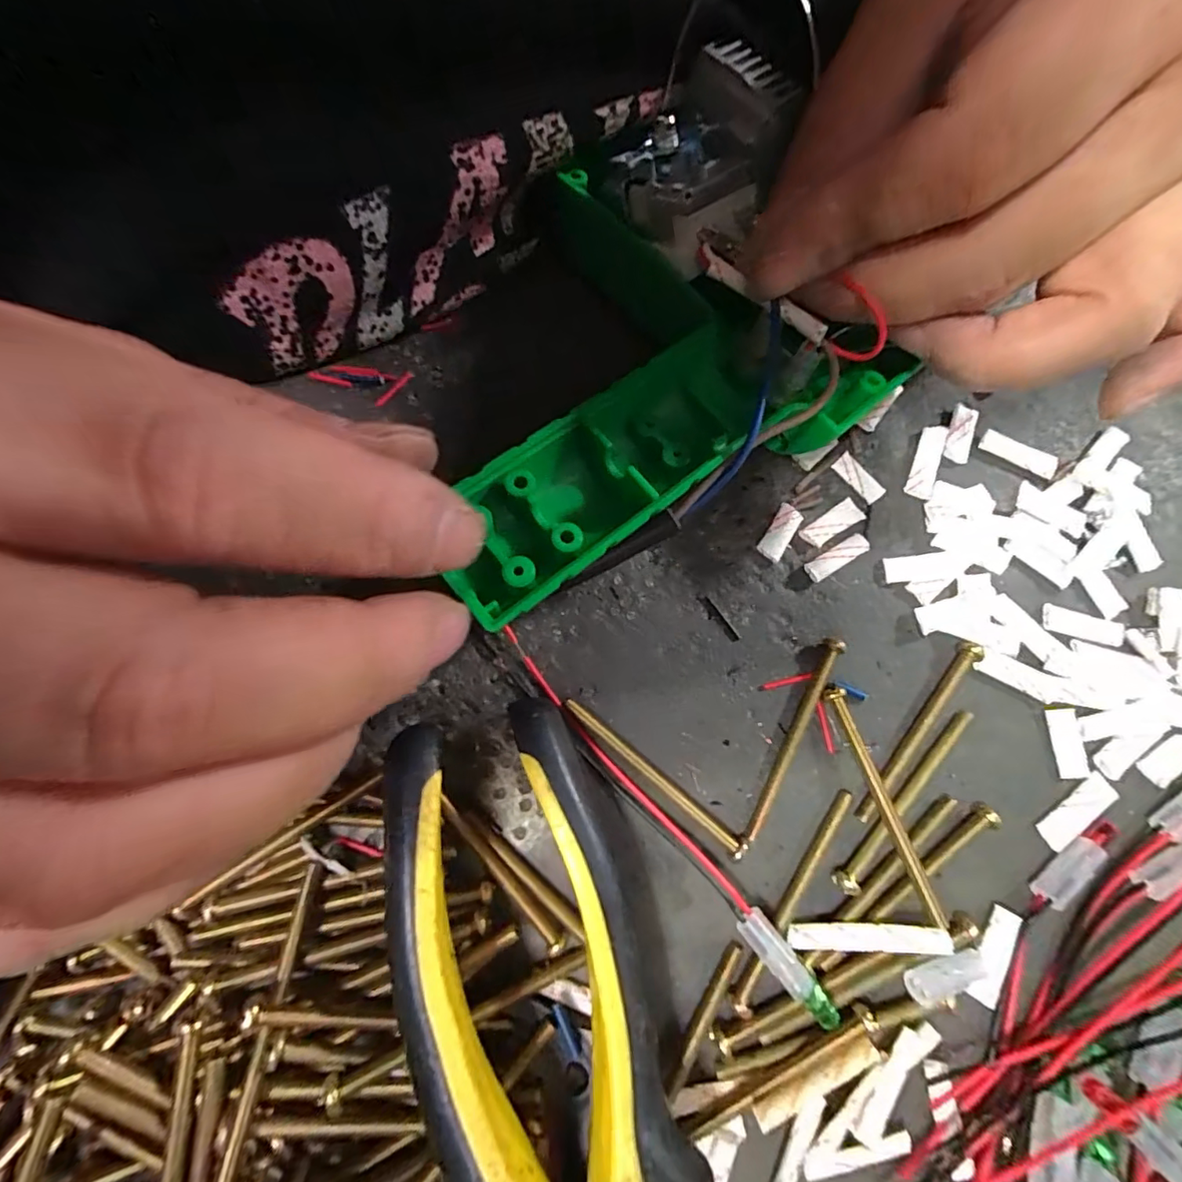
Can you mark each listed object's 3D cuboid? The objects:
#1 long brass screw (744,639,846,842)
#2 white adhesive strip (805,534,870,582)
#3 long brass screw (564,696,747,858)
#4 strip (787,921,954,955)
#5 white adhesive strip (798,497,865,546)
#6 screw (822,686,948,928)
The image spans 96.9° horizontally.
[{"bbox_3d":[0.053,0.038,0.137,0.004,0.006,0.056,27,74,9],"label":"long brass screw"},{"bbox_3d":[0.071,-0.010,0.151,0.020,0.004,0.006,-30,74,-9],"label":"white adhesive strip"},{"bbox_3d":[0.016,0.046,0.132,0.056,0.005,0.004,40,76,12],"label":"long brass screw"},{"bbox_3d":[0.064,0.080,0.122,0.034,0.006,0.006,1,72,1],"label":"strip"},{"bbox_3d":[0.071,-0.020,0.154,0.019,0.004,0.008,-33,76,-8],"label":"white adhesive strip"},{"bbox_3d":[0.072,0.052,0.131,0.005,0.006,0.056,-17,73,-5],"label":"screw"}]

